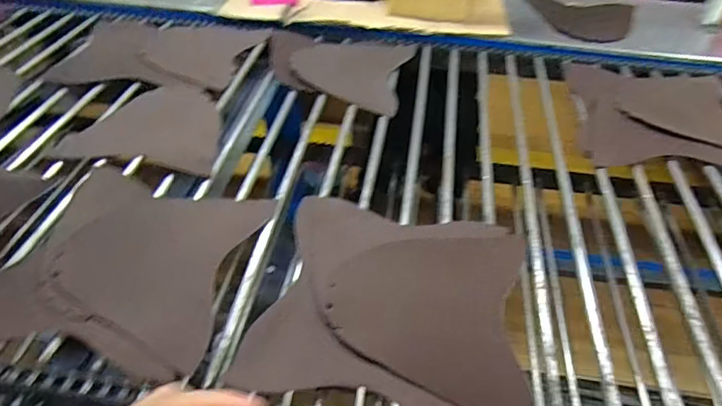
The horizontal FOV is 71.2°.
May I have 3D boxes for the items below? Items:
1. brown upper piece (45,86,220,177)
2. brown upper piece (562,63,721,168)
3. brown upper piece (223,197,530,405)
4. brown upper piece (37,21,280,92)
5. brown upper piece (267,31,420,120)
[{"bbox_3d":[-0.345,-0.131,0.831,0.235,0.017,0.194,6,48,1],"label":"brown upper piece"},{"bbox_3d":[0.532,-0.157,0.889,0.299,0.010,0.321,9,43,6],"label":"brown upper piece"},{"bbox_3d":[0.041,0.105,0.572,0.287,0.029,0.272,10,44,8],"label":"brown upper piece"},{"bbox_3d":[-0.397,-0.292,0.991,0.357,0.016,0.247,5,44,5],"label":"brown upper piece"},{"bbox_3d":[-0.054,-0.266,0.971,0.282,0.014,0.237,11,44,8],"label":"brown upper piece"}]

